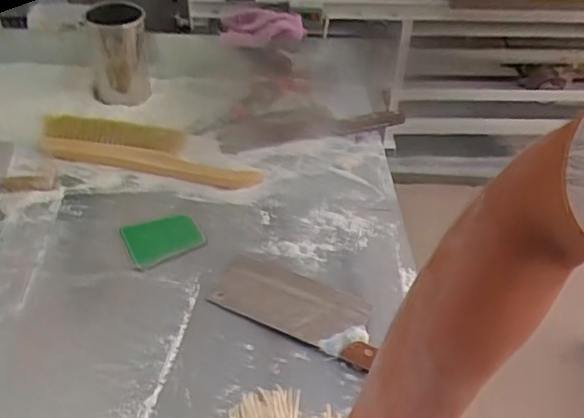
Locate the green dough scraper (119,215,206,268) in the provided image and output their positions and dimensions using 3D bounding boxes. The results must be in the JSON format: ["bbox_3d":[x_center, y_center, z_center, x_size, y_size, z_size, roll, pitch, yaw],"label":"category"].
[{"bbox_3d":[-0.171,0.036,0.795,0.092,0.008,0.074,-19,48,-24],"label":"green dough scraper"}]

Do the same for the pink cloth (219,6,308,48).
[{"bbox_3d":[-0.053,-0.319,1.043,0.142,0.062,0.074,7,39,30],"label":"pink cloth"}]

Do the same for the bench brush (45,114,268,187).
[{"bbox_3d":[-0.212,-0.088,0.896,0.337,0.041,0.089,8,43,4],"label":"bench brush"}]

